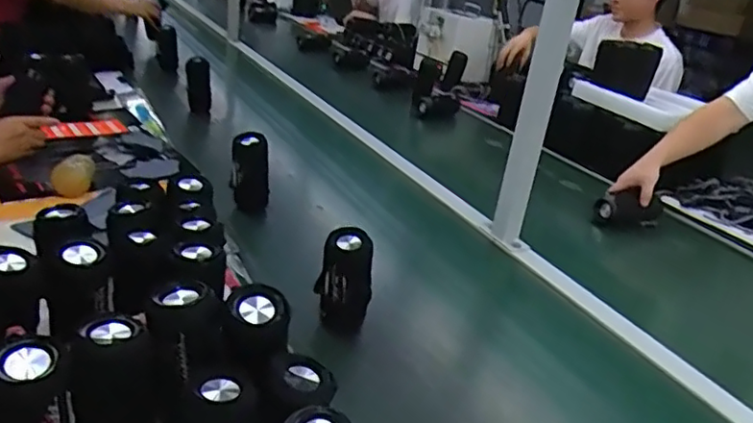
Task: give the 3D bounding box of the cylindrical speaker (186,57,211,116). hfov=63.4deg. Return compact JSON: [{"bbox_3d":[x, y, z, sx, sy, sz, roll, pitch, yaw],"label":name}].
[{"bbox_3d":[-0.491,-0.346,1.672,0.070,0.146,0.053,-1,26,-17],"label":"cylindrical speaker"}]

